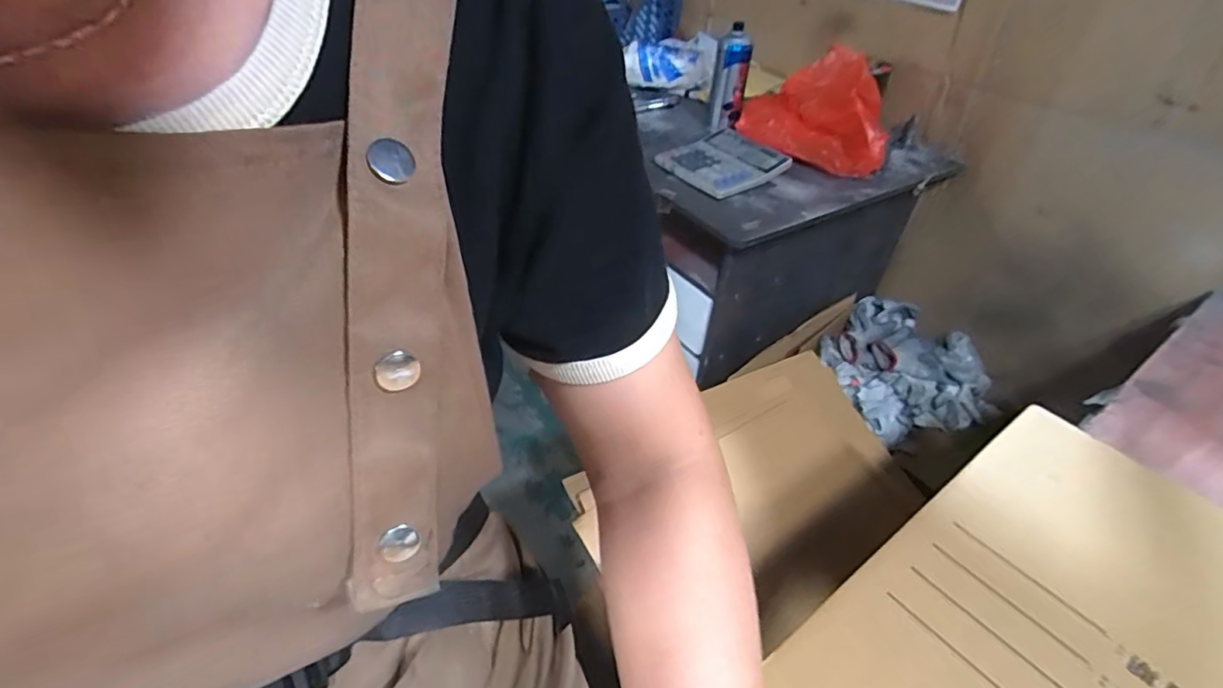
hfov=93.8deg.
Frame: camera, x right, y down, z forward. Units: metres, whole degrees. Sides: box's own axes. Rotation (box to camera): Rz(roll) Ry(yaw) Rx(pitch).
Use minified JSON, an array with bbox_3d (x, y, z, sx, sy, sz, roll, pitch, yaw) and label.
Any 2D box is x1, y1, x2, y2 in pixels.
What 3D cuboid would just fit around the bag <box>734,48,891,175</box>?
[{"bbox_3d":[0.370,-0.423,1.038,0.273,0.171,0.099,24,44,21],"label":"bag"}]

